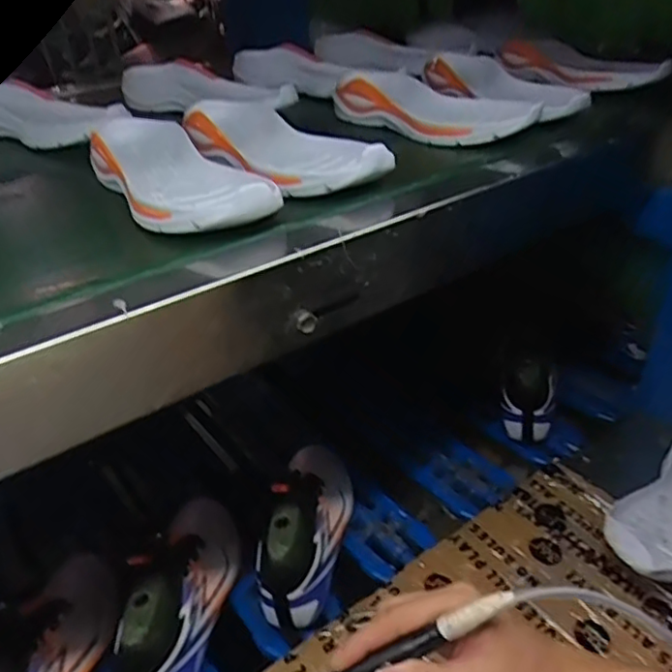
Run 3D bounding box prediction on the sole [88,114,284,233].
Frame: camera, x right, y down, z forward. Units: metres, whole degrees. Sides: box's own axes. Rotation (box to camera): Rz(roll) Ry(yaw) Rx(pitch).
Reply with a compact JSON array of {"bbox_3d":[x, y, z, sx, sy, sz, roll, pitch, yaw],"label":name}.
[{"bbox_3d":[-0.156,-0.145,0.562,0.100,0.046,0.291,-22,40,-24],"label":"sole"}]

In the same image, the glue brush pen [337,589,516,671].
[{"bbox_3d":[0.027,0.192,0.372,0.172,0.021,0.013,-30,35,6],"label":"glue brush pen"}]

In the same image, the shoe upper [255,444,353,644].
[{"bbox_3d":[-0.031,0.191,0.694,0.077,0.106,0.236,3,36,9],"label":"shoe upper"}]

